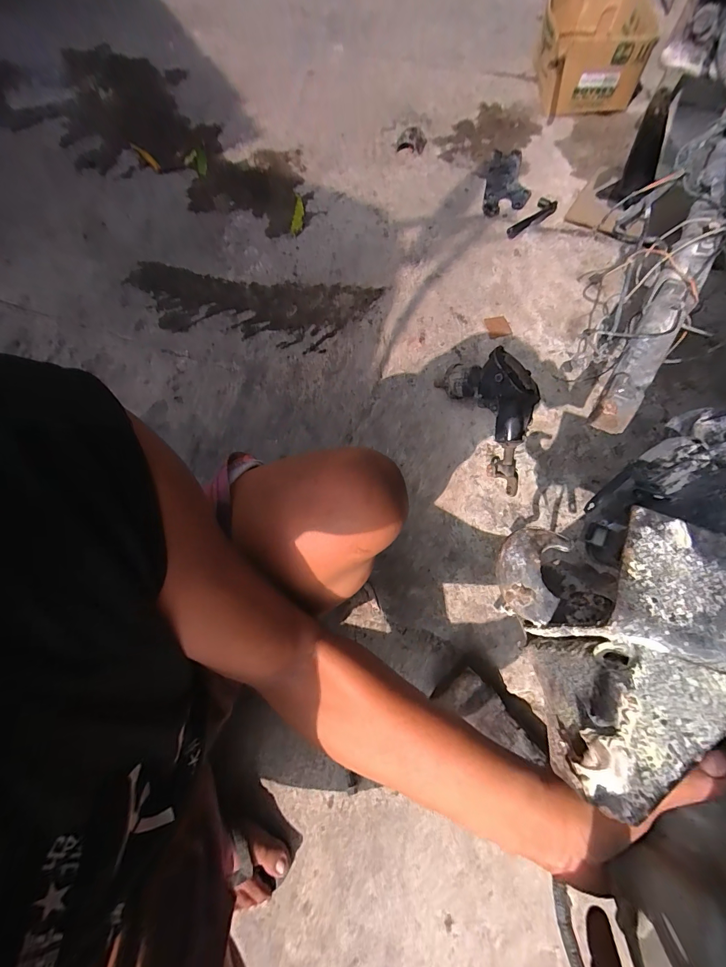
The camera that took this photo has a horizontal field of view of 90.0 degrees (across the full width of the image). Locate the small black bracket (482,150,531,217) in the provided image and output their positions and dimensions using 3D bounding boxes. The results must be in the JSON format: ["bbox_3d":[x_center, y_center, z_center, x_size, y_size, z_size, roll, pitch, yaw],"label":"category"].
[{"bbox_3d":[0.394,-0.821,0.992,0.121,0.019,0.286,7,71,5],"label":"small black bracket"}]

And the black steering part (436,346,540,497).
[{"bbox_3d":[0.240,-0.124,0.640,0.104,0.147,0.239,-22,71,-7],"label":"black steering part"}]

